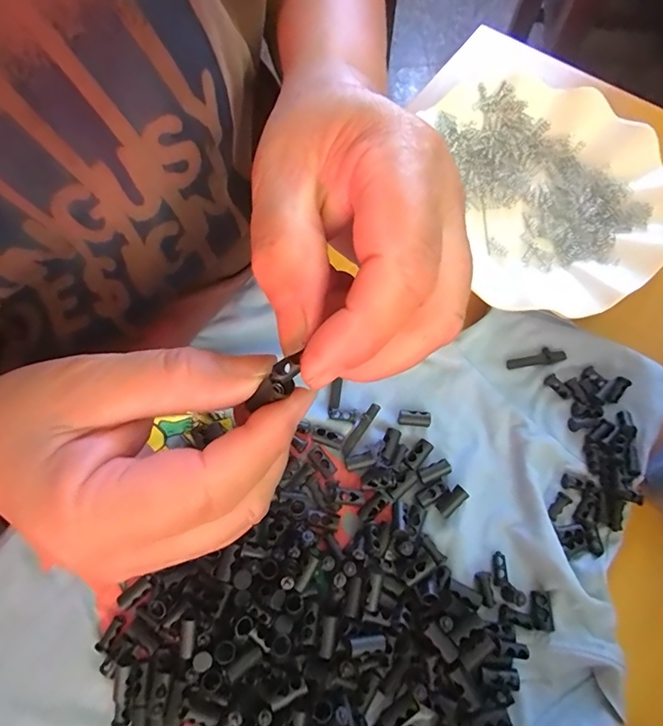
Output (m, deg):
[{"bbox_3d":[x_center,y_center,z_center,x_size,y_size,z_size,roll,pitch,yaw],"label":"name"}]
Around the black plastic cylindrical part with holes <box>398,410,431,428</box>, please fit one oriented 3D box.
[{"bbox_3d":[0.049,0.033,0.260,0.018,0.006,0.009,3,71,2],"label":"black plastic cylindrical part with holes"}]

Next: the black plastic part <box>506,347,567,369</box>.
[{"bbox_3d":[0.125,-0.003,0.272,0.035,0.004,0.010,-10,71,-3],"label":"black plastic part"}]

